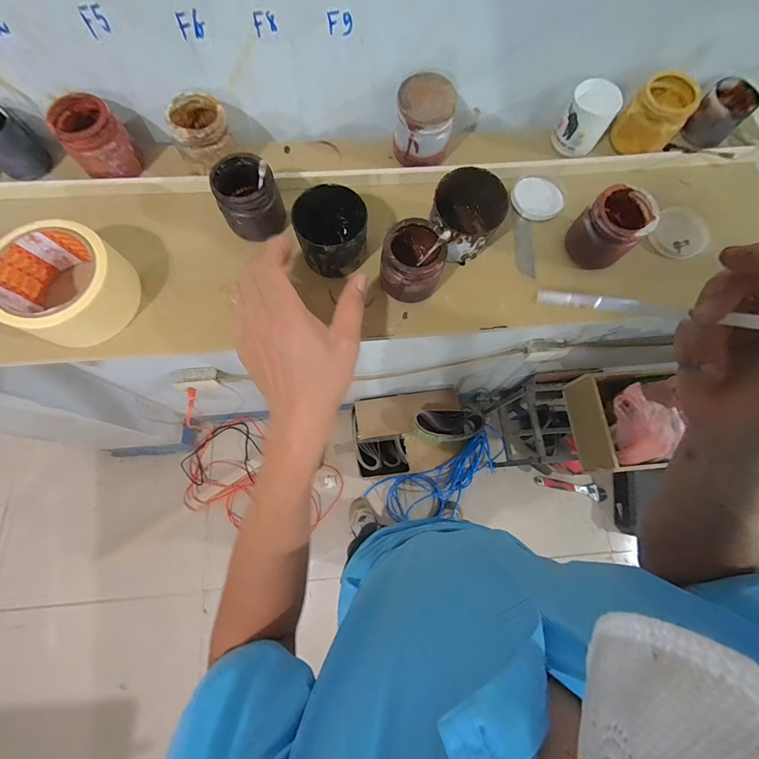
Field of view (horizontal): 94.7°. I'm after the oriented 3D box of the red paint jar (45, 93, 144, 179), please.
[{"bbox_3d":[-0.273,-0.231,0.339,0.053,0.051,0.060,-38,77,-12],"label":"red paint jar"}]

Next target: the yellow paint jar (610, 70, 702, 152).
[{"bbox_3d":[0.281,-0.268,0.357,0.050,0.052,0.052,0,72,-1],"label":"yellow paint jar"}]

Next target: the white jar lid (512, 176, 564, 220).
[{"bbox_3d":[0.166,-0.190,0.366,0.053,0.011,0.045,20,73,5],"label":"white jar lid"}]

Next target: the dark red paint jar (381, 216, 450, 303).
[{"bbox_3d":[0.029,-0.104,0.315,0.054,0.053,0.052,0,72,-1],"label":"dark red paint jar"}]

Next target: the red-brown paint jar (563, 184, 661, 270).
[{"bbox_3d":[0.214,-0.140,0.329,0.051,0.058,0.055,0,72,-1],"label":"red-brown paint jar"}]

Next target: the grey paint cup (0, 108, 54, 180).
[{"bbox_3d":[-0.363,-0.231,0.338,0.046,0.051,0.050,0,72,-1],"label":"grey paint cup"}]

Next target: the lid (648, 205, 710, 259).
[{"bbox_3d":[0.305,-0.149,0.355,0.053,0.015,0.053,0,72,-1],"label":"lid"}]

